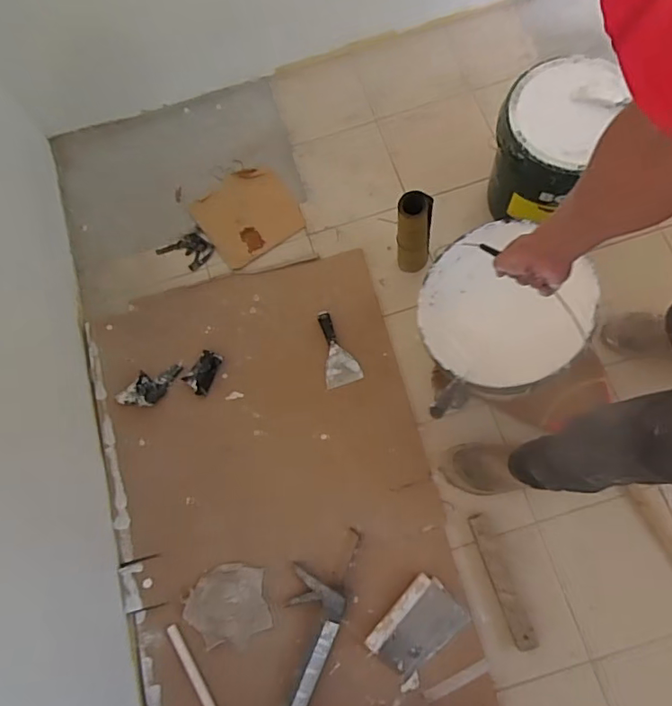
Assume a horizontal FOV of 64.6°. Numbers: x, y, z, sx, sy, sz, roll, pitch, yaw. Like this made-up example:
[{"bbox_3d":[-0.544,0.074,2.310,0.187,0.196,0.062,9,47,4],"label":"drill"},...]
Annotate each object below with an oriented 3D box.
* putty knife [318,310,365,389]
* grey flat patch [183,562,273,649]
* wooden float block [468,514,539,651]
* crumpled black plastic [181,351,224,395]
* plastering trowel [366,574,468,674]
[{"bbox_3d":[-0.003,-0.017,1.435,0.095,0.016,0.207,-16,74,-3],"label":"putty knife"},{"bbox_3d":[-0.262,0.599,1.272,0.198,0.009,0.166,-15,70,4],"label":"grey flat patch"},{"bbox_3d":[0.381,0.528,1.234,0.048,0.060,0.295,-20,73,-2],"label":"wooden float block"},{"bbox_3d":[-0.354,0.050,1.428,0.066,0.033,0.116,30,77,10],"label":"crumpled black plastic"},{"bbox_3d":[0.184,0.623,1.213,0.209,0.034,0.138,-40,76,-9],"label":"plastering trowel"}]

